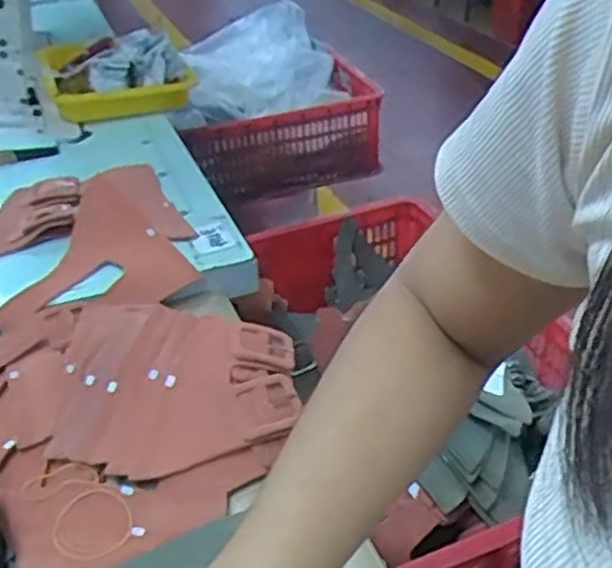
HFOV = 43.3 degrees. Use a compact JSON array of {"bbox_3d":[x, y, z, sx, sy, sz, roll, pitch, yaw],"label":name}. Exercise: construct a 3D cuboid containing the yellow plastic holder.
[{"bbox_3d":[-0.280,-0.297,1.098,0.192,0.059,0.248,-19,38,-22],"label":"yellow plastic holder"}]

